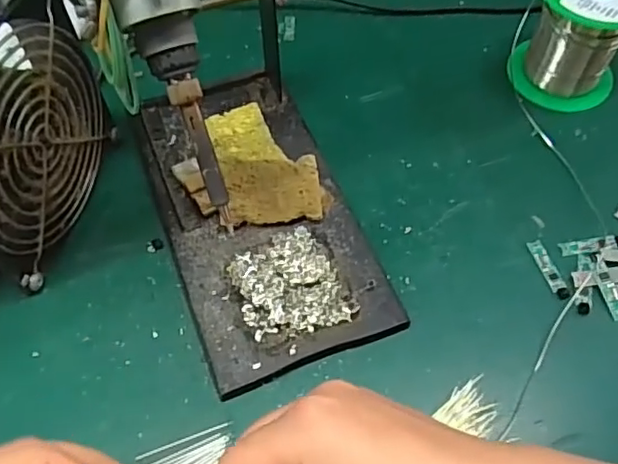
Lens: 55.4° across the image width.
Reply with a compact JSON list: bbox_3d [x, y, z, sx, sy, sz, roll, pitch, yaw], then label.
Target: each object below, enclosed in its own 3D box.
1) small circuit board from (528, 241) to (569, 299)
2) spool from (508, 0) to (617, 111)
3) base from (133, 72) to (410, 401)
[{"bbox_3d":[0.130,0.020,0.320,0.009,0.004,0.036,-13,61,-8],"label":"small circuit board"},{"bbox_3d":[0.172,-0.127,0.374,0.066,0.070,0.066,0,60,0],"label":"spool"},{"bbox_3d":[-0.029,-0.015,0.328,0.101,0.024,0.185,-19,62,-11],"label":"base"}]

